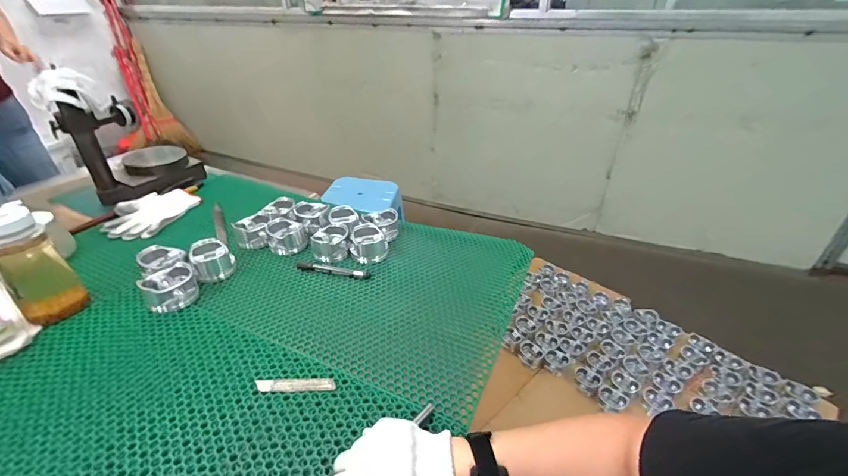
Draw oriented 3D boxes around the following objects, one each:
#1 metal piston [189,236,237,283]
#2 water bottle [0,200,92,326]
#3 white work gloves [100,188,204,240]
[{"bbox_3d":[-0.391,0.039,0.693,0.067,0.050,0.065,-24,40,-34],"label":"metal piston"},{"bbox_3d":[-0.585,0.039,0.557,0.066,0.181,0.072,22,38,28],"label":"water bottle"},{"bbox_3d":[-0.631,-0.060,0.855,0.133,0.023,0.194,4,33,3],"label":"white work gloves"}]

